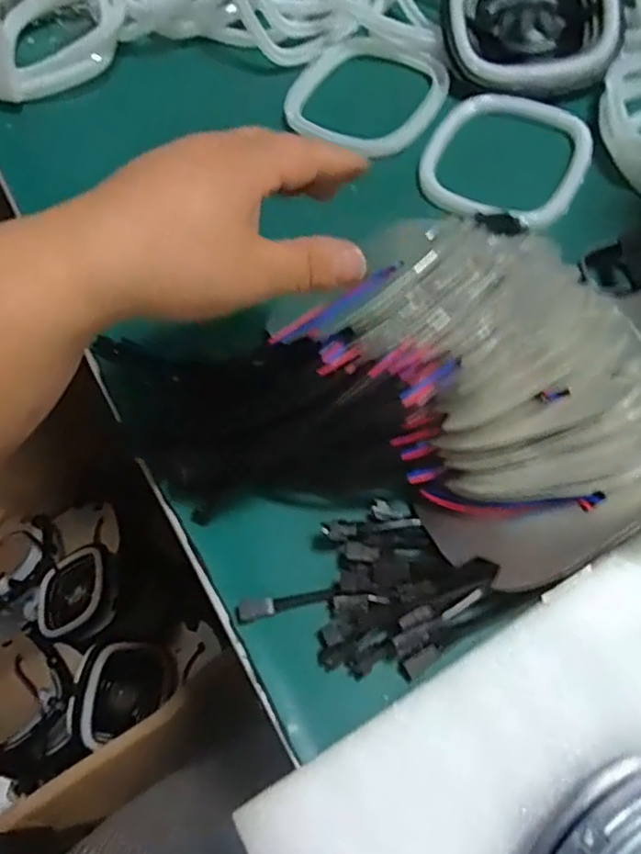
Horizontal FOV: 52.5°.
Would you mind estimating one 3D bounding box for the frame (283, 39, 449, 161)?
[{"bbox_3d":[0.036,-0.273,0.535,0.120,0.016,0.139,22,65,15],"label":"frame"}]

